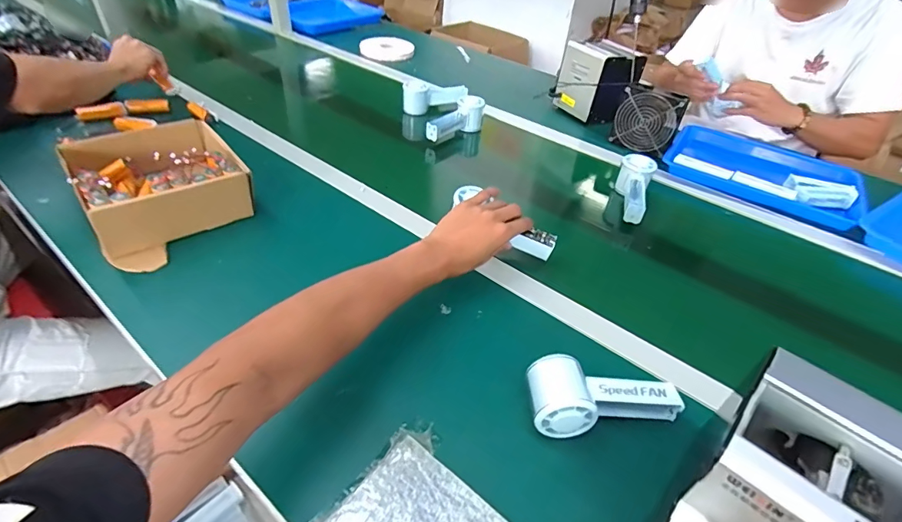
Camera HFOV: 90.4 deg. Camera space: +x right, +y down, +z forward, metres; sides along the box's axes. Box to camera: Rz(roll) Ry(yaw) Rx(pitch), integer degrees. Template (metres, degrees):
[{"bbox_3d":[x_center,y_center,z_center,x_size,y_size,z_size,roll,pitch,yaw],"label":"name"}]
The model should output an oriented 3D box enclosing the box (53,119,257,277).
[{"bbox_3d":[-0.402,-0.108,0.631,0.186,0.086,0.205,-25,49,-31],"label":"box"}]

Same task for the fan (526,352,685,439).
[{"bbox_3d":[0.152,0.129,0.433,0.155,0.048,0.063,2,40,-4],"label":"fan"}]

